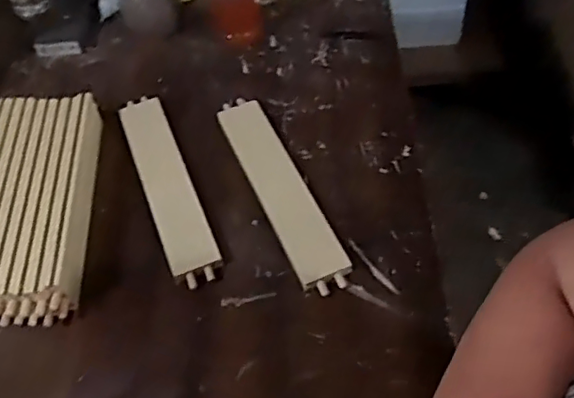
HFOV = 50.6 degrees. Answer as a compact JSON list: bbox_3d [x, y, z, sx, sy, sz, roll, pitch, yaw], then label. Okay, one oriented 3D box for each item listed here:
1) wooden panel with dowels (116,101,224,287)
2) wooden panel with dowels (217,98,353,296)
[{"bbox_3d":[-0.149,-0.025,0.746,0.055,0.015,0.298,-20,56,-11],"label":"wooden panel with dowels"},{"bbox_3d":[-0.009,-0.019,0.733,0.059,0.016,0.304,-21,57,-11],"label":"wooden panel with dowels"}]

